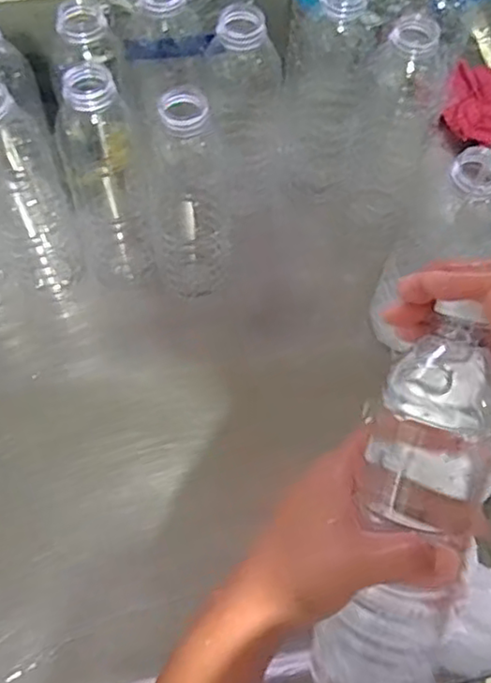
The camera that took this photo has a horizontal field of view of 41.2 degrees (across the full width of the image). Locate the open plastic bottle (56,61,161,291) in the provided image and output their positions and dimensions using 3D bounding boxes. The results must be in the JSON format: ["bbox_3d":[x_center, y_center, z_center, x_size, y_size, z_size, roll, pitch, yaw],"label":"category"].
[{"bbox_3d":[-0.106,-0.122,0.503,0.057,0.215,0.065,-11,64,-7],"label":"open plastic bottle"}]

